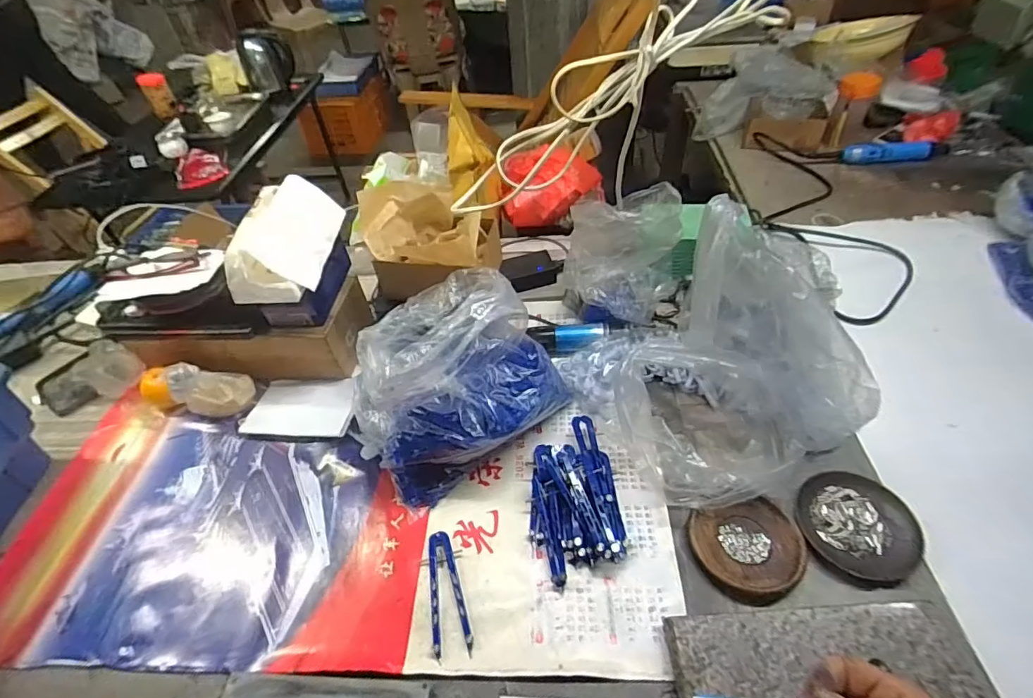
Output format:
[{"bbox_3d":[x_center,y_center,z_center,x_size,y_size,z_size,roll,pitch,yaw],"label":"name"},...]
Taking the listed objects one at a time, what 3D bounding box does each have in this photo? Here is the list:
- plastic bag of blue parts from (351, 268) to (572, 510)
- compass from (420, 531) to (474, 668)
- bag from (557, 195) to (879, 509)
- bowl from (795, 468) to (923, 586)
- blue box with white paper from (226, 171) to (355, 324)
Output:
[{"bbox_3d":[-0.074,0.030,0.605,0.239,0.207,0.181,-28,49,-20],"label":"plastic bag of blue parts"},{"bbox_3d":[-0.074,0.252,0.524,0.042,0.009,0.123,-11,45,-5],"label":"compass"},{"bbox_3d":[0.206,0.001,0.566,0.208,0.247,0.271,-19,46,-12],"label":"bag"},{"bbox_3d":[0.352,0.182,0.521,0.107,0.022,0.110,-3,45,3],"label":"bowl"},{"bbox_3d":[-0.296,-0.122,0.677,0.098,0.143,0.162,-1,47,5],"label":"blue box with white paper"}]

